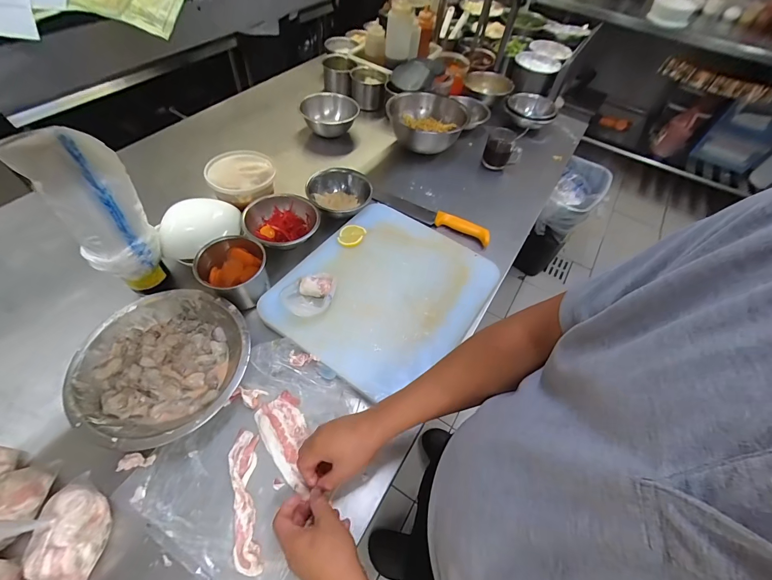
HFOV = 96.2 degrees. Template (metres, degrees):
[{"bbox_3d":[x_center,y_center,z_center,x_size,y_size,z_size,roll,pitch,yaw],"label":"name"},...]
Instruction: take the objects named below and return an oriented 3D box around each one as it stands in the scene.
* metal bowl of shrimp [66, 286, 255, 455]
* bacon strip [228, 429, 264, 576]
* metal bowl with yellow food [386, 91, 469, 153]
[{"bbox_3d":[-0.344,0.125,0.555,0.248,0.075,0.238,3,54,-4],"label":"metal bowl of shrimp"},{"bbox_3d":[-0.197,0.286,0.483,0.038,0.012,0.177,-9,56,-12],"label":"bacon strip"},{"bbox_3d":[0.116,-0.489,1.017,0.226,0.098,0.229,3,54,-4],"label":"metal bowl with yellow food"}]

